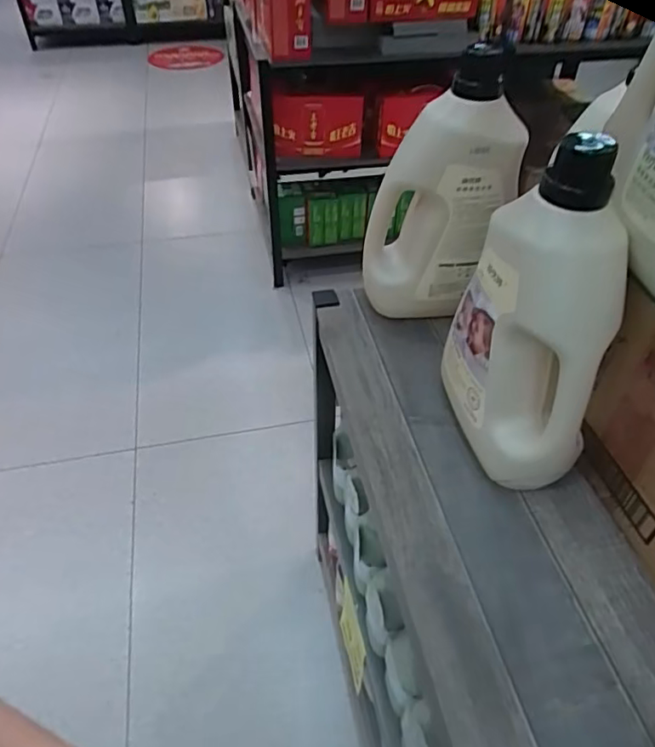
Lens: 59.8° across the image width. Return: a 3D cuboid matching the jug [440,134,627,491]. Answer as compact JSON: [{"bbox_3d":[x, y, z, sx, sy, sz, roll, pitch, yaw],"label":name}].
[{"bbox_3d":[0.203,-0.054,0.570,0.096,0.335,0.161,-3,45,-4],"label":"jug"}]

